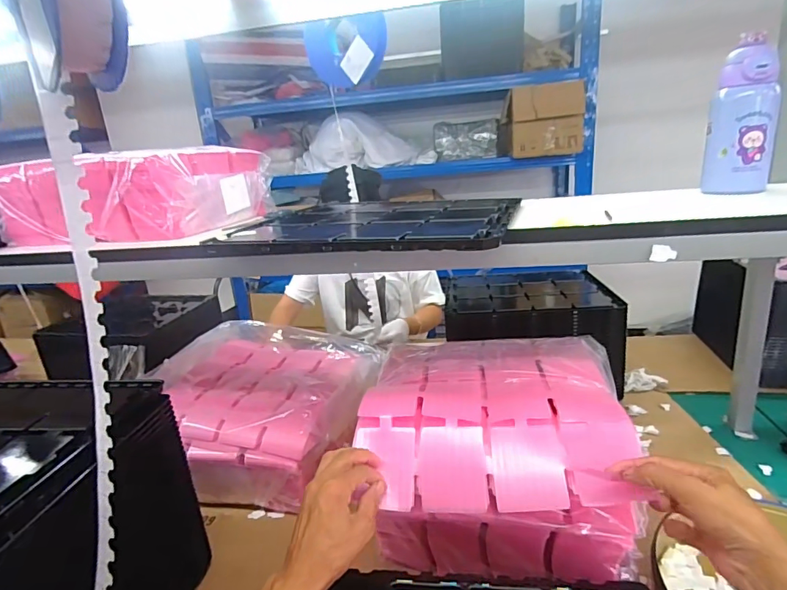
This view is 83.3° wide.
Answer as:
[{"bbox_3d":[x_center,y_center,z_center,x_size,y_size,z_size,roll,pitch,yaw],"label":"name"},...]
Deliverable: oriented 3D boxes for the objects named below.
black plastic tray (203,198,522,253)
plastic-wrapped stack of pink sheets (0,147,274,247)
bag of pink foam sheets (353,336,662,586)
[{"bbox_3d":[-0.035,-0.098,0.613,0.369,0.016,0.284,1,19,17],"label":"black plastic tray"},{"bbox_3d":[-0.440,-0.187,0.812,0.310,0.121,0.305,1,19,17],"label":"plastic-wrapped stack of pink sheets"},{"bbox_3d":[0.140,0.229,0.628,0.318,0.237,0.317,-1,18,12],"label":"bag of pink foam sheets"}]

